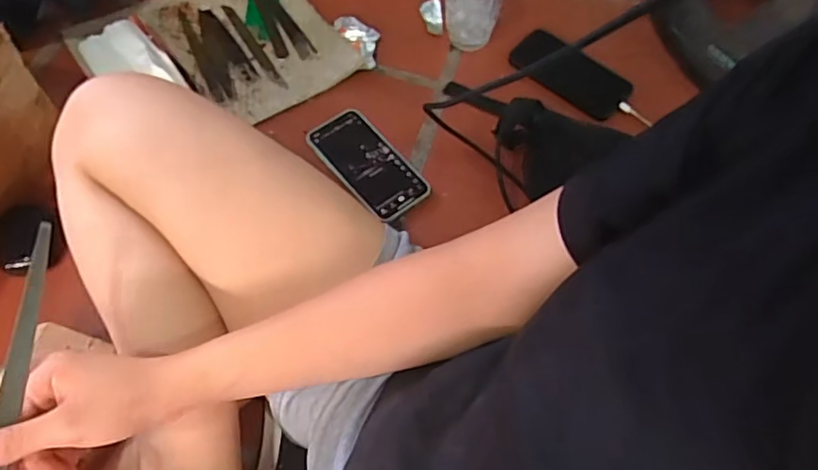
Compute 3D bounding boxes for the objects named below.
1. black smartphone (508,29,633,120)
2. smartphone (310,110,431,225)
[{"bbox_3d":[0.222,-0.224,0.800,0.162,0.009,0.085,34,66,13],"label":"black smartphone"},{"bbox_3d":[-0.051,-0.087,0.696,0.077,0.008,0.158,-33,68,-24],"label":"smartphone"}]

